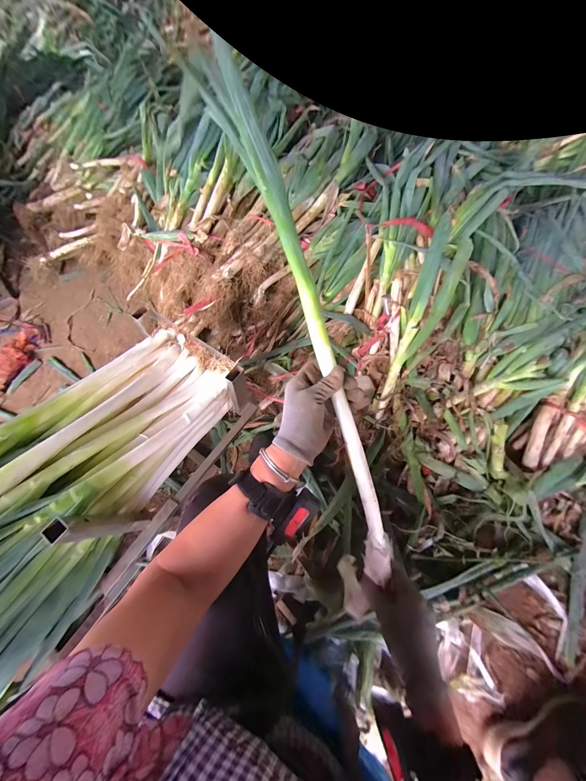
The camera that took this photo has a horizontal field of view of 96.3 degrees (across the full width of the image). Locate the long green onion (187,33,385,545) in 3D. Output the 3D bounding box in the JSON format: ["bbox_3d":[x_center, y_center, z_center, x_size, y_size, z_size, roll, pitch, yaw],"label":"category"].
[{"bbox_3d":[0.006,-0.117,0.349,0.042,0.066,0.662,-19,92,-8],"label":"long green onion"}]

